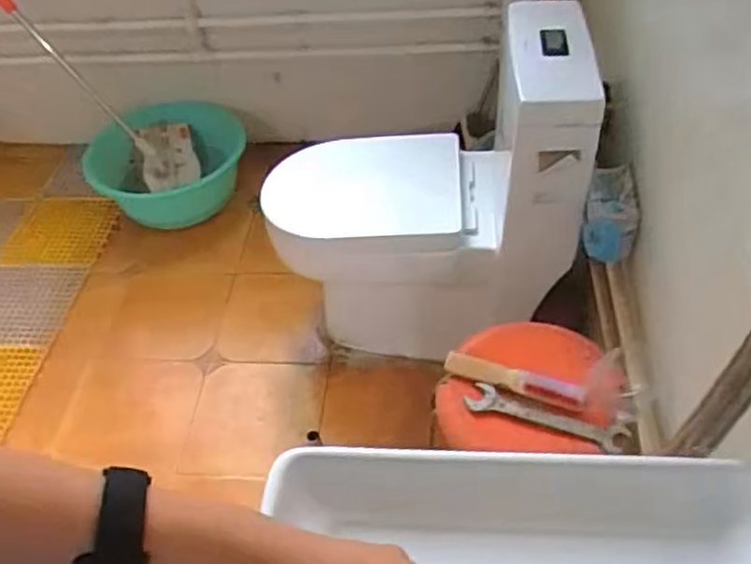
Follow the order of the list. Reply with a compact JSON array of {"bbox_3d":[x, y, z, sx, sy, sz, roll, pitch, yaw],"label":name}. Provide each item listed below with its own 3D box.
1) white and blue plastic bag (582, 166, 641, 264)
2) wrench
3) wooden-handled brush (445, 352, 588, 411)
[{"bbox_3d":[0.406,-0.115,1.202,0.084,0.111,0.129,10,50,14],"label":"white and blue plastic bag"},{"bbox_3d":[0.243,0.195,0.999,0.223,0.016,0.038,15,51,18],"label":"wrench"},{"bbox_3d":[0.206,0.143,1.029,0.206,0.020,0.037,15,51,18],"label":"wooden-handled brush"}]

